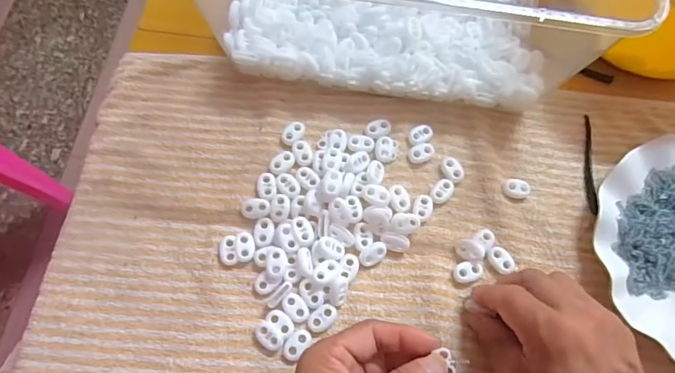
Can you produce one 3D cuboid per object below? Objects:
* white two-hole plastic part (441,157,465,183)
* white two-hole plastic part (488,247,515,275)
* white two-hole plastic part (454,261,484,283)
[{"bbox_3d":[0.094,-0.014,0.375,0.017,0.006,0.021,-29,73,-13],"label":"white two-hole plastic part"},{"bbox_3d":[0.125,0.056,0.349,0.016,0.004,0.022,-34,75,-14],"label":"white two-hole plastic part"},{"bbox_3d":[0.098,0.063,0.345,0.022,0.005,0.015,-23,72,-11],"label":"white two-hole plastic part"}]

